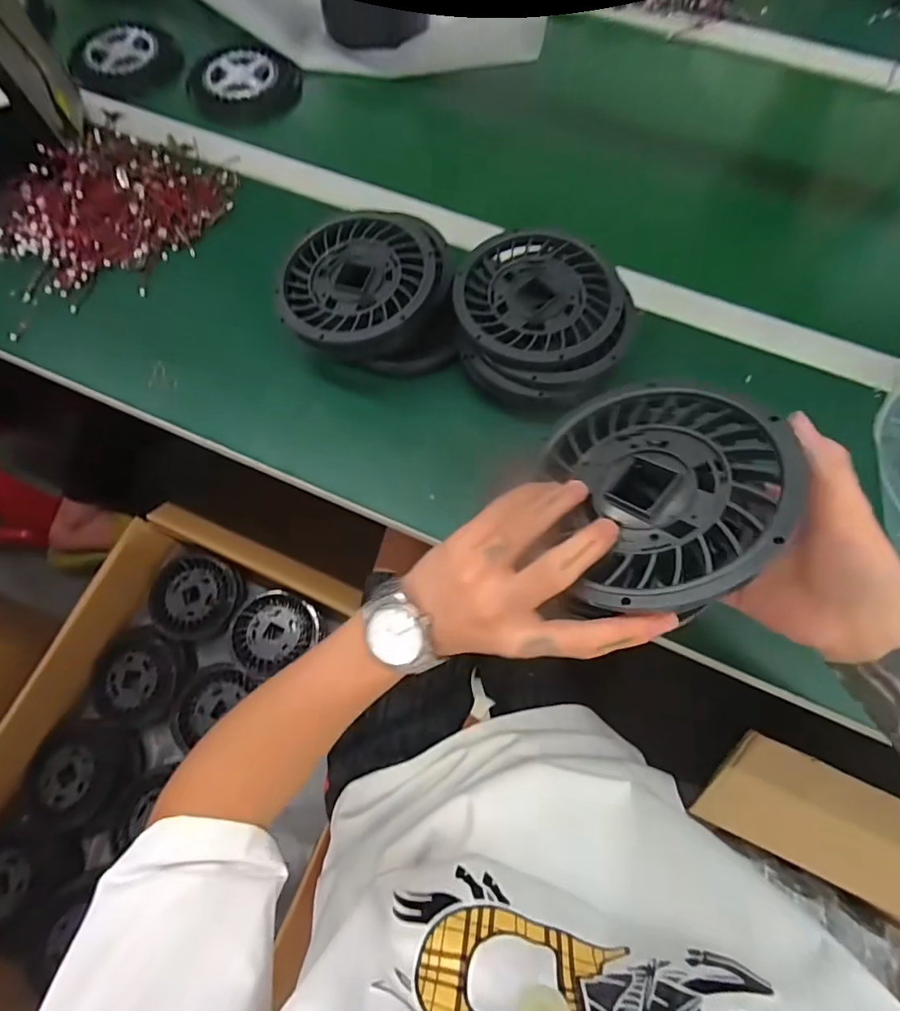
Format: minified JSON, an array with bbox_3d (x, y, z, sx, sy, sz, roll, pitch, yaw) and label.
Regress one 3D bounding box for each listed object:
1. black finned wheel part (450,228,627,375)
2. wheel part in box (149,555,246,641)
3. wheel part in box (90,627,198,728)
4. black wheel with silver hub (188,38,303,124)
[{"bbox_3d":[0.070,-0.171,0.397,0.129,0.017,0.133,-1,70,3],"label":"black finned wheel part"},{"bbox_3d":[-0.411,0.147,0.770,0.138,0.041,0.128,0,70,0],"label":"wheel part in box"},{"bbox_3d":[-0.470,0.270,0.744,0.120,0.063,0.140,24,72,9],"label":"wheel part in box"},{"bbox_3d":[-0.261,-0.536,0.608,0.133,0.031,0.120,-24,71,-8],"label":"black wheel with silver hub"}]

